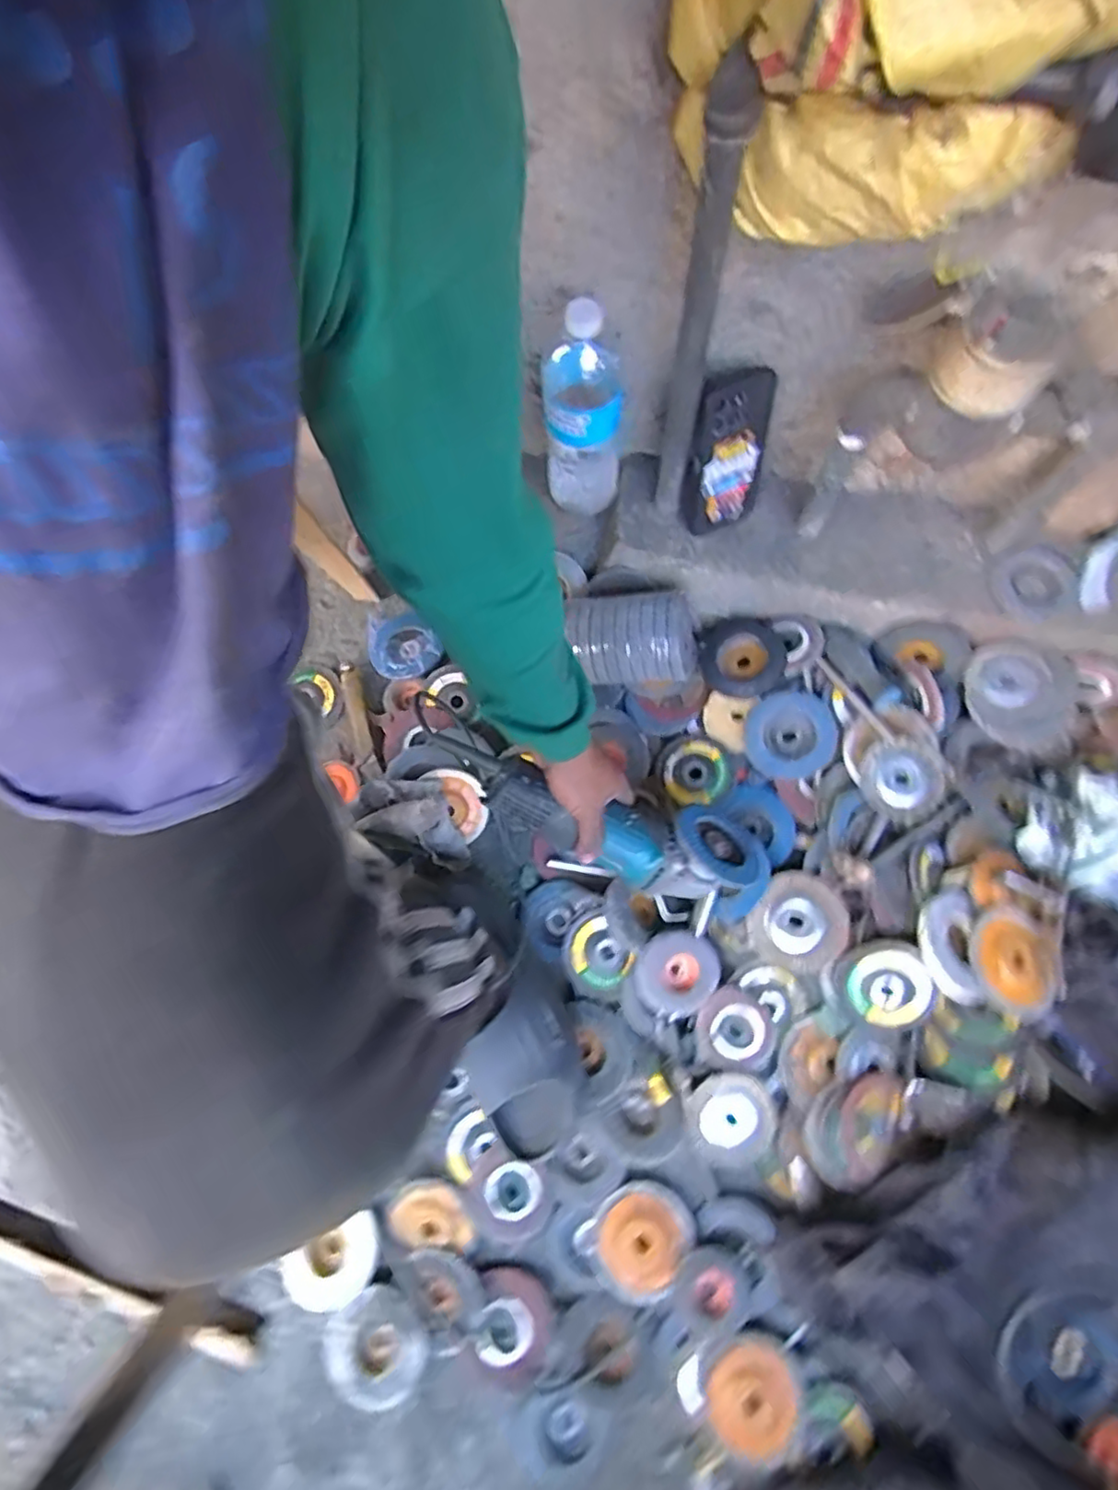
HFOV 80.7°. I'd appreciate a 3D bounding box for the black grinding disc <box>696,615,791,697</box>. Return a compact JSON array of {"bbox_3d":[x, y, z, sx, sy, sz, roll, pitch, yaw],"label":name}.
[{"bbox_3d":[0.207,-0.102,0.751,0.090,0.020,0.096,-6,72,20],"label":"black grinding disc"}]

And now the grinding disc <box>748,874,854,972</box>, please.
[{"bbox_3d":[0.249,0.187,0.682,0.089,0.021,0.097,-8,70,23],"label":"grinding disc"}]

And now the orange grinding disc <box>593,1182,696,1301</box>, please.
[{"bbox_3d":[0.082,0.486,0.648,0.087,0.013,0.093,-1,72,2],"label":"orange grinding disc"}]

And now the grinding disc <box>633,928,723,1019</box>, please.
[{"bbox_3d":[0.123,0.242,0.696,0.090,0.005,0.084,0,91,7],"label":"grinding disc"}]

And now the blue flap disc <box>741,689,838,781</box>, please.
[{"bbox_3d":[0.257,-0.011,0.735,0.096,0.009,0.095,-2,83,15],"label":"blue flap disc"}]

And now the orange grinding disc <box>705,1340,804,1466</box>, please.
[{"bbox_3d":[0.177,0.596,0.593,0.082,0.015,0.084,-1,72,2],"label":"orange grinding disc"}]

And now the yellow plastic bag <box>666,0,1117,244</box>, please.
[{"bbox_3d":[0.179,-0.384,0.364,0.236,0.181,0.132,12,72,6],"label":"yellow plastic bag"}]

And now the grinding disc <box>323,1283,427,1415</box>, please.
[{"bbox_3d":[-0.178,0.587,0.638,0.093,0.010,0.093,-1,72,2],"label":"grinding disc"}]

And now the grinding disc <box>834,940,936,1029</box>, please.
[{"bbox_3d":[0.318,0.236,0.645,0.085,0.008,0.082,7,105,30],"label":"grinding disc"}]

